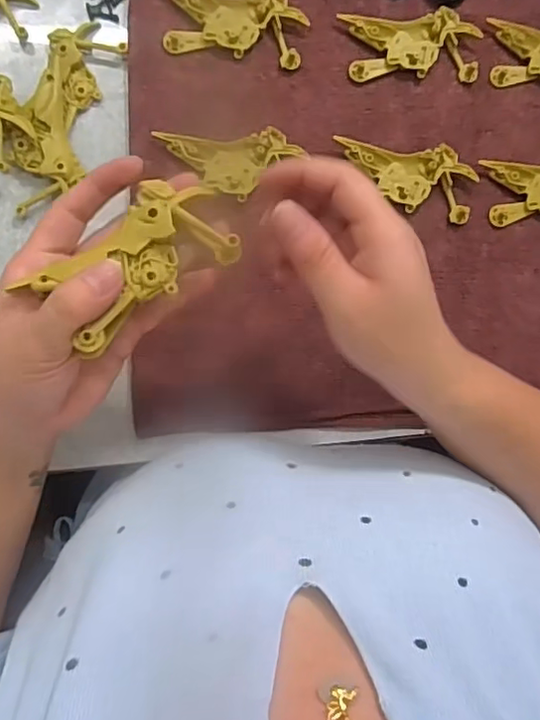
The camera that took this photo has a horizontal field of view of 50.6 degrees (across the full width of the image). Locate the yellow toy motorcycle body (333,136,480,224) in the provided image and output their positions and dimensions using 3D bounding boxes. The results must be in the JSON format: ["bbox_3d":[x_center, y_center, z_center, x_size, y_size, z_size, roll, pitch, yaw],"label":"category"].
[{"bbox_3d":[0.099,-0.134,0.417,0.100,0.011,0.050,9,86,-7],"label":"yellow toy motorcycle body"}]

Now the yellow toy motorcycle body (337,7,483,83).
[{"bbox_3d":[0.106,-0.237,0.430,0.101,0.009,0.052,-2,87,-7],"label":"yellow toy motorcycle body"}]

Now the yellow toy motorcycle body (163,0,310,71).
[{"bbox_3d":[-0.026,-0.243,0.413,0.099,0.010,0.050,5,86,-7],"label":"yellow toy motorcycle body"}]

